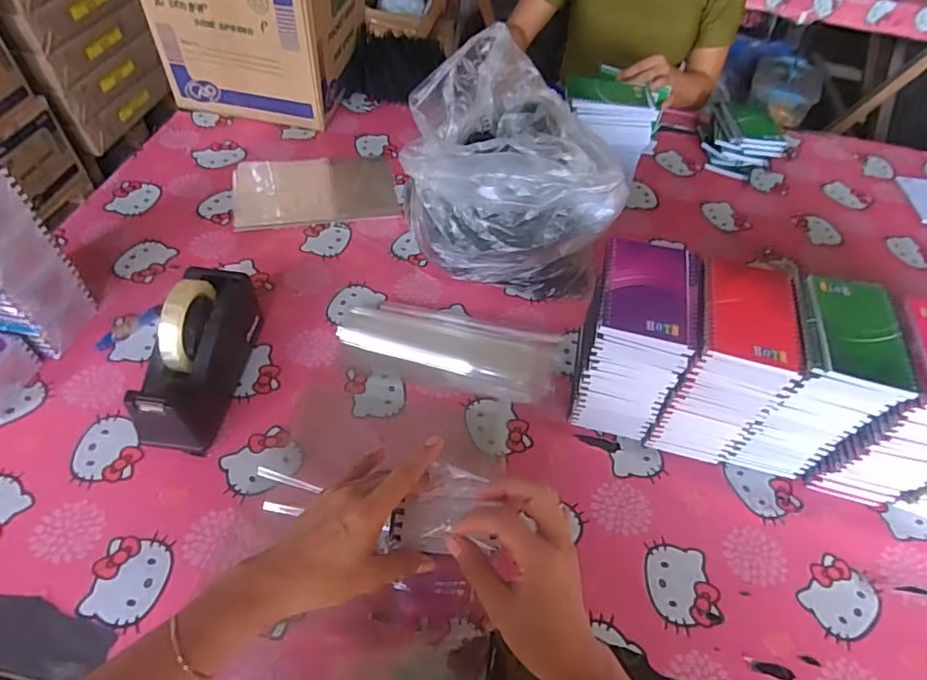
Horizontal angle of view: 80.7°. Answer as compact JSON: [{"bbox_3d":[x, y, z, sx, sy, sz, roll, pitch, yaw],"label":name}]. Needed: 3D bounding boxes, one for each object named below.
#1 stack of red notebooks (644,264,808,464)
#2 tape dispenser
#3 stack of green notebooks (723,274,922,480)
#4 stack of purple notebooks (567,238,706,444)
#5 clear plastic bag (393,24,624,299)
[{"bbox_3d":[0.277,0.038,0.605,0.098,0.217,0.123,15,53,5],"label":"stack of red notebooks"},{"bbox_3d":[-0.305,0.012,0.628,0.079,0.126,0.208,8,52,0],"label":"tape dispenser"},{"bbox_3d":[0.371,0.055,0.607,0.104,0.217,0.129,18,53,8],"label":"stack of green notebooks"},{"bbox_3d":[0.181,0.012,0.616,0.100,0.212,0.124,13,53,4],"label":"stack of purple notebooks"},{"bbox_3d":[0.059,-0.210,0.751,0.254,0.248,0.281,-23,59,-22],"label":"clear plastic bag"}]

